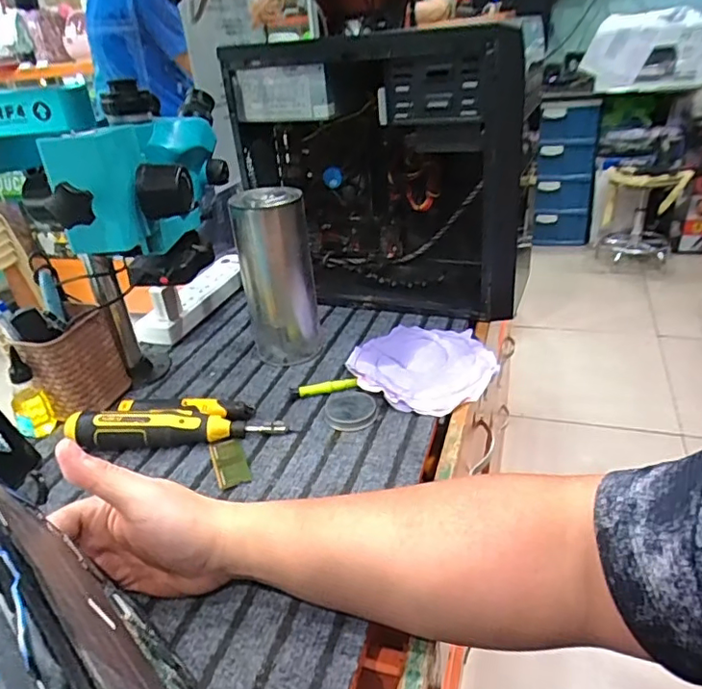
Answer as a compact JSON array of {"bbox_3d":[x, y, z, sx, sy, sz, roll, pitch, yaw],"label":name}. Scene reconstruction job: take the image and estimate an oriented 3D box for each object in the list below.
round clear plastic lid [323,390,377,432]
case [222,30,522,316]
[{"bbox_3d":[-0.002,0.068,0.592,0.054,0.009,0.068,-11,30,-6],"label":"round clear plastic lid"},{"bbox_3d":[0.027,-0.247,0.805,0.412,0.335,0.168,11,34,28],"label":"case"}]

